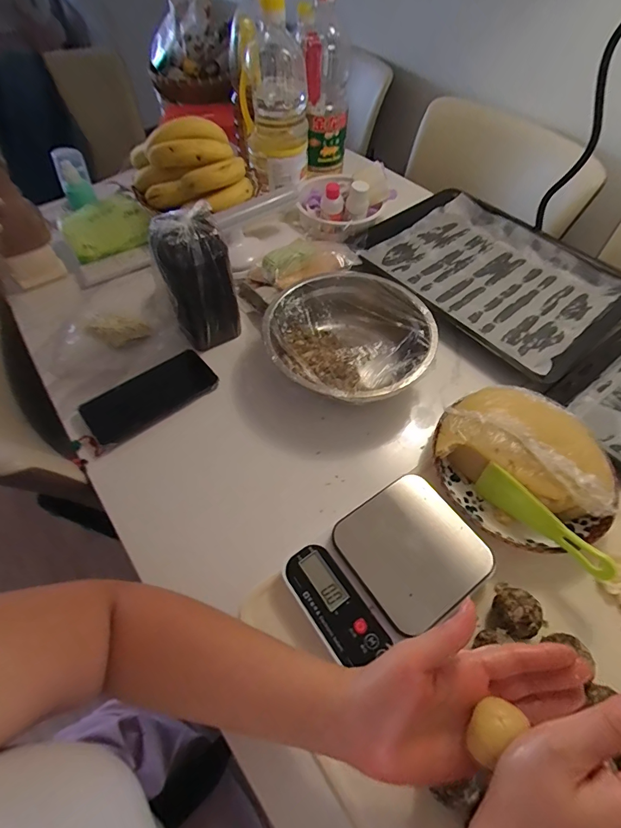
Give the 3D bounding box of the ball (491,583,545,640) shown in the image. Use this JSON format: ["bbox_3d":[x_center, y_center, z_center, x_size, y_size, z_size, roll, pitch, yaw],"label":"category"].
[{"bbox_3d":[0.187,0.185,0.372,0.038,0.041,0.042,-18,59,-13],"label":"ball"}]

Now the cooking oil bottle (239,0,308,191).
[{"bbox_3d":[-0.062,-0.509,0.640,0.097,0.213,0.115,-22,60,-15],"label":"cooking oil bottle"}]

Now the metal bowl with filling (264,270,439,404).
[{"bbox_3d":[0.048,-0.094,0.524,0.202,0.070,0.205,1,56,-1],"label":"metal bowl with filling"}]

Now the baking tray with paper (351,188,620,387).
[{"bbox_3d":[0.285,-0.231,0.641,0.323,0.051,0.390,-38,67,-23],"label":"baking tray with paper"}]

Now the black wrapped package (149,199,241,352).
[{"bbox_3d":[-0.143,-0.158,0.509,0.081,0.178,0.061,-23,60,-16],"label":"black wrapped package"}]

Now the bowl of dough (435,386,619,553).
[{"bbox_3d":[0.230,0.052,0.435,0.167,0.068,0.184,-17,59,-12],"label":"bowl of dough"}]

